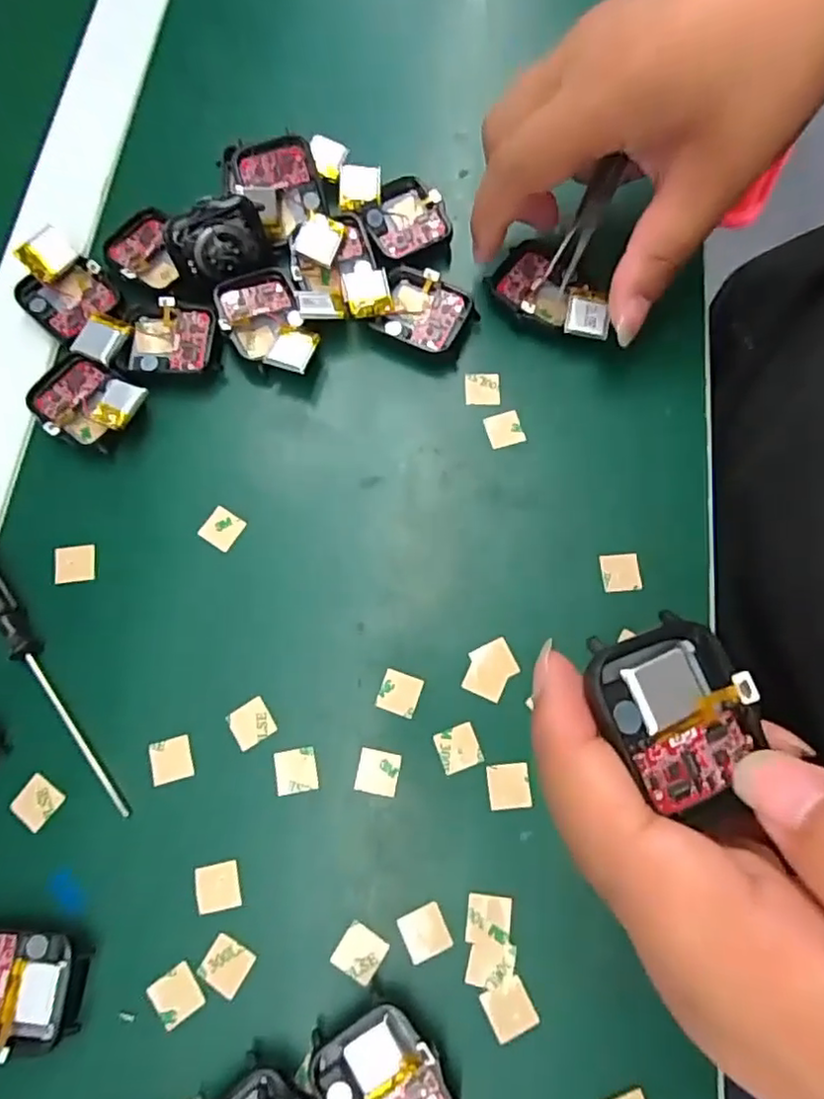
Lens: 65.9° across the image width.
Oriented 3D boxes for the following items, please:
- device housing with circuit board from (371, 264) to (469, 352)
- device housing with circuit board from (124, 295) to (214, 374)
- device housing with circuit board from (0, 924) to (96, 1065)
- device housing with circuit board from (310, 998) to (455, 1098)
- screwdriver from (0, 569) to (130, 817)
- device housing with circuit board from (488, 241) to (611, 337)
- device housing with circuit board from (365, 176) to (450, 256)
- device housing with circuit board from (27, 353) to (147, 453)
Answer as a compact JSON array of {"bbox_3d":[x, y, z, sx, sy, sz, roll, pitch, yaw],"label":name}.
[{"bbox_3d":[0.004,-0.109,0.289,0.039,0.010,0.035,29,75,8],"label":"device housing with circuit board"},{"bbox_3d":[-0.108,-0.095,0.286,0.039,0.007,0.037,-2,73,-1],"label":"device housing with circuit board"},{"bbox_3d":[-0.136,0.149,0.216,0.046,0.009,0.035,4,73,1],"label":"device housing with circuit board"},{"bbox_3d":[-0.009,0.173,0.206,0.037,0.012,0.045,-34,76,-10],"label":"device housing with circuit board"},{"bbox_3d":[-0.147,0.046,0.247,0.013,0.011,0.130,-35,76,-10],"label":"screwdriver"},{"bbox_3d":[0.065,-0.116,0.288,0.059,0.015,0.037,41,78,11],"label":"device housing with circuit board"},{"bbox_3d":[-0.003,-0.161,0.302,0.037,0.007,0.041,-15,74,-4],"label":"device housing with circuit board"},{"bbox_3d":[-0.141,-0.064,0.274,0.050,0.015,0.036,31,76,9],"label":"device housing with circuit board"}]

